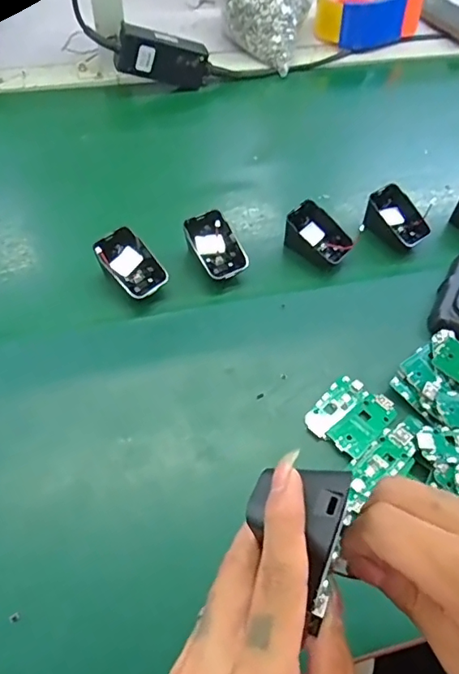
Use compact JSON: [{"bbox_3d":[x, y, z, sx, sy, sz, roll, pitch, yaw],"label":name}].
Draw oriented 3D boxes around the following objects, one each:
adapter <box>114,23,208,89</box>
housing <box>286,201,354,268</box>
[{"bbox_3d":[-0.085,-0.360,0.667,0.118,0.053,0.025,-1,52,-30],"label":"adapter"},{"bbox_3d":[0.089,-0.100,0.526,0.065,0.039,0.050,38,61,21],"label":"housing"}]

